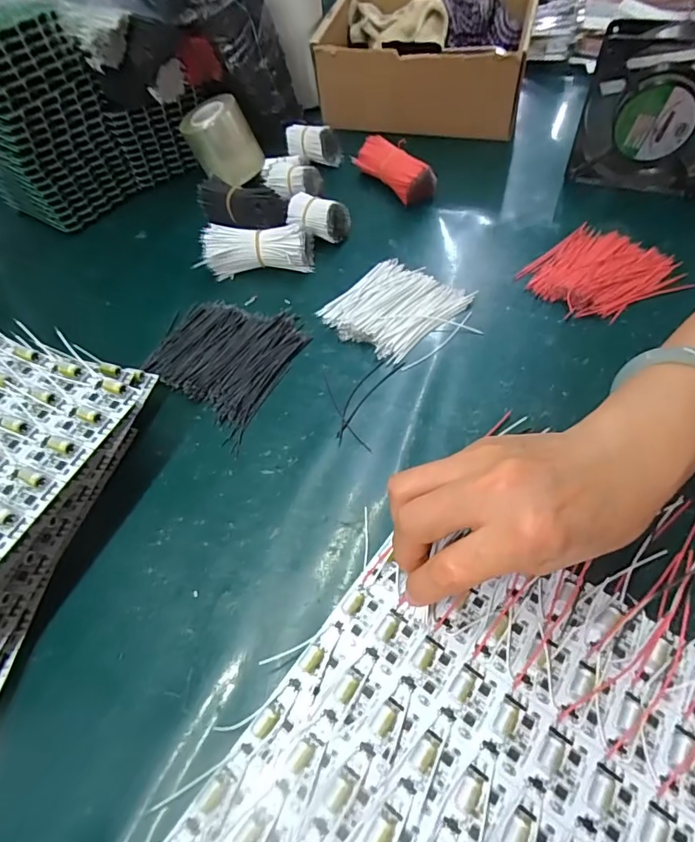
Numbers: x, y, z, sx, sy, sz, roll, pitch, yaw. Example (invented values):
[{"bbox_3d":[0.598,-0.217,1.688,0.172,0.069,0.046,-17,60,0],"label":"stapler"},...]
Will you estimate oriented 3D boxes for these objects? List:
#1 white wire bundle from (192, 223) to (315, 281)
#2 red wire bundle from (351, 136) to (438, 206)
[{"bbox_3d":[-0.079,-0.150,0.424,0.098,0.034,0.035,-6,55,1],"label":"white wire bundle"},{"bbox_3d":[0.045,-0.245,0.479,0.029,0.040,0.088,-40,61,-21],"label":"red wire bundle"}]

